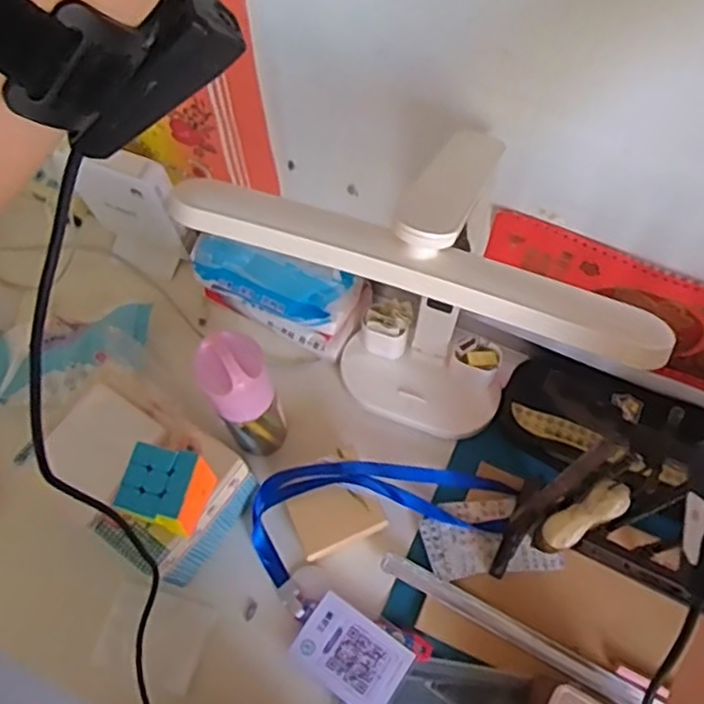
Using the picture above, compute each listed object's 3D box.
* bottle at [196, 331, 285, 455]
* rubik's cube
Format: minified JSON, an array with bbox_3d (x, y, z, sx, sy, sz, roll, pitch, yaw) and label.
[{"bbox_3d":[-0.099,0.042,0.614,0.051,0.189,0.054,0,66,1],"label":"bottle"},{"bbox_3d":[-0.148,0.112,0.545,0.060,0.058,0.058,16,67,8],"label":"rubik's cube"}]

